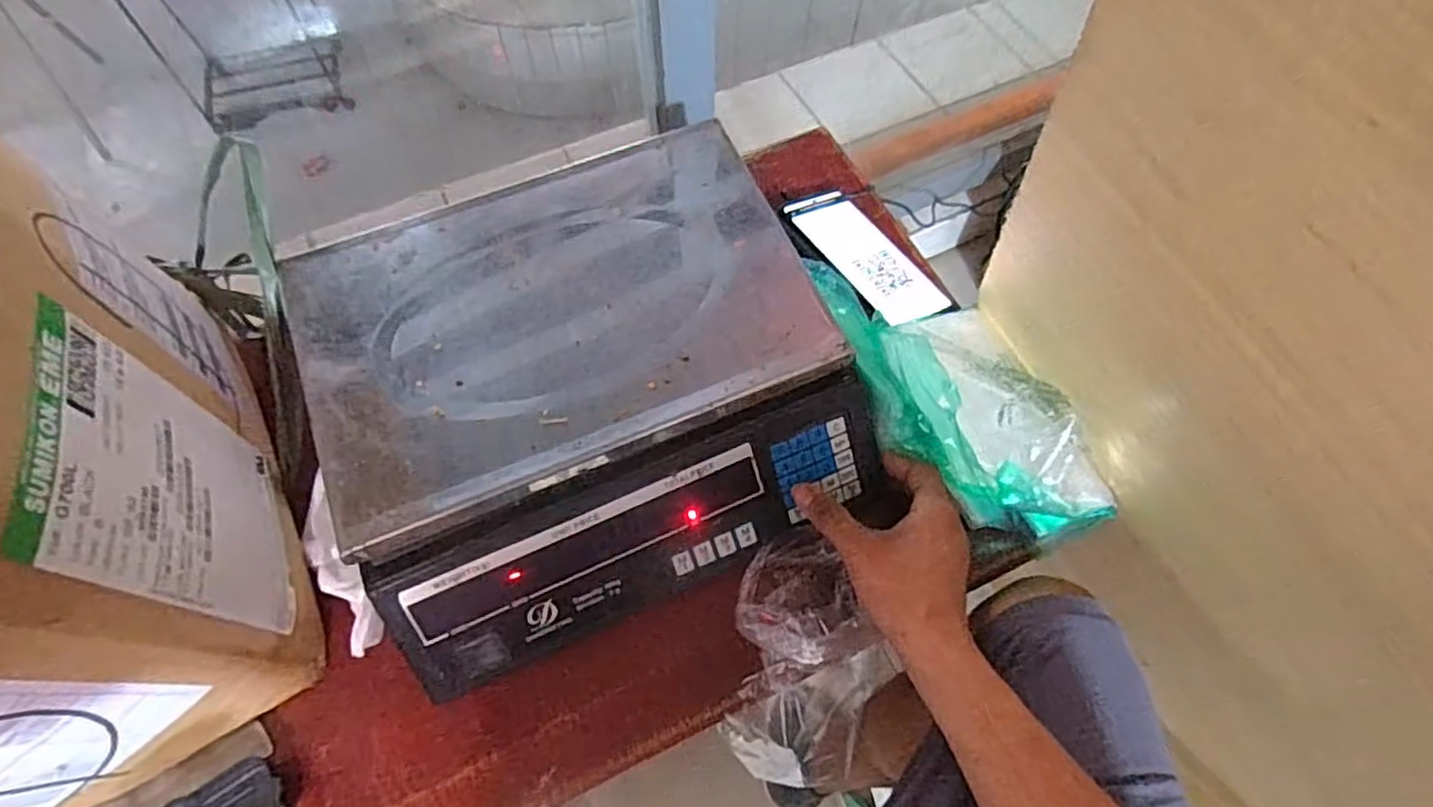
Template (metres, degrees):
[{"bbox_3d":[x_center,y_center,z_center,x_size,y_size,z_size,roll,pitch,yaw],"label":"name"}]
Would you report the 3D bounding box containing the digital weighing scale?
[{"bbox_3d":[-0.089,-0.015,0.495,0.336,0.091,0.309,-22,67,-11],"label":"digital weighing scale"}]

